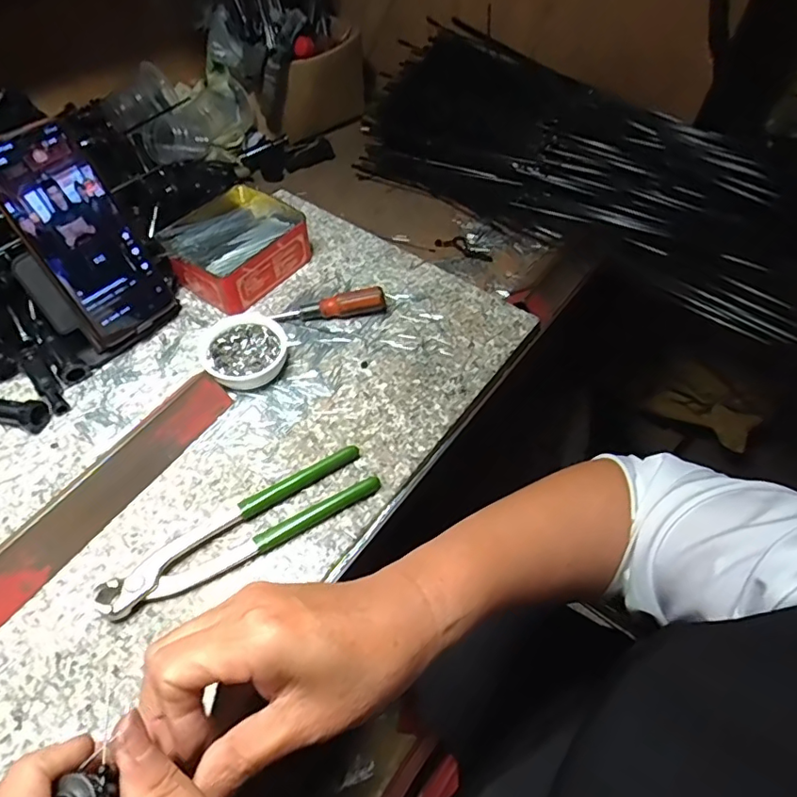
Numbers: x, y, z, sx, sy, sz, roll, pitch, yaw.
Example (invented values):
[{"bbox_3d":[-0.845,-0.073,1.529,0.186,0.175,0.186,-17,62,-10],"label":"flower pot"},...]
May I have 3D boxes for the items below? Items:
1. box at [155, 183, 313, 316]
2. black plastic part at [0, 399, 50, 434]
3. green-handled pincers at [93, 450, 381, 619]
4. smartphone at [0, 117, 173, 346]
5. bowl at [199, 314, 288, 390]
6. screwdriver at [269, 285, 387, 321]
[{"bbox_3d":[-0.160,-0.156,0.547,0.111,0.045,0.136,27,58,18],"label":"box"},{"bbox_3d":[-0.320,0.006,0.442,0.073,0.025,0.022,15,55,9],"label":"black plastic part"},{"bbox_3d":[-0.109,0.091,0.387,0.196,0.016,0.045,-26,59,-19],"label":"green-handled pincers"},{"bbox_3d":[-0.257,-0.131,0.442,0.009,0.163,0.076,16,51,41],"label":"smartphone"},{"bbox_3d":[-0.134,-0.039,0.475,0.072,0.026,0.071,1,54,-1],"label":"bowl"},{"bbox_3d":[-0.065,-0.089,0.516,0.104,0.024,0.022,-1,54,-2],"label":"screwdriver"}]

